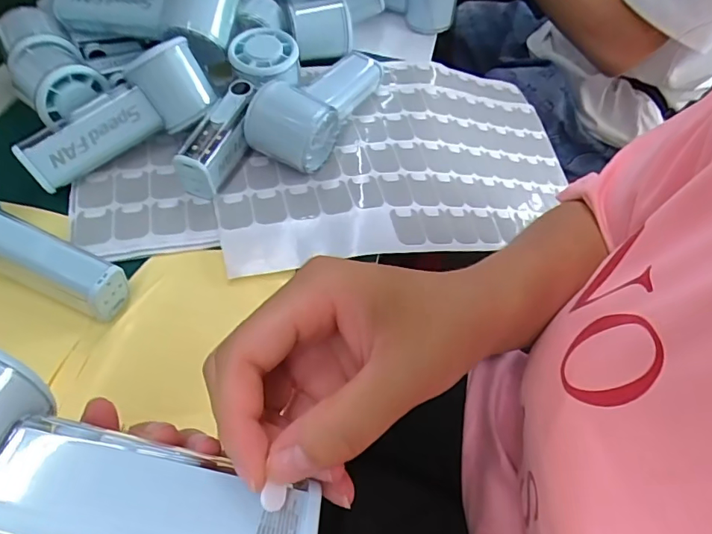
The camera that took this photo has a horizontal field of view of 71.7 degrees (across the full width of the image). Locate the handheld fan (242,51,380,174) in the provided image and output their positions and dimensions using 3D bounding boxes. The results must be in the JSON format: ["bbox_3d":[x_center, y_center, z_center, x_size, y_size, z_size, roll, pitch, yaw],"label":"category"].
[{"bbox_3d":[-0.024,-0.149,0.427,0.063,0.053,0.156,26,57,14],"label":"handheld fan"}]

